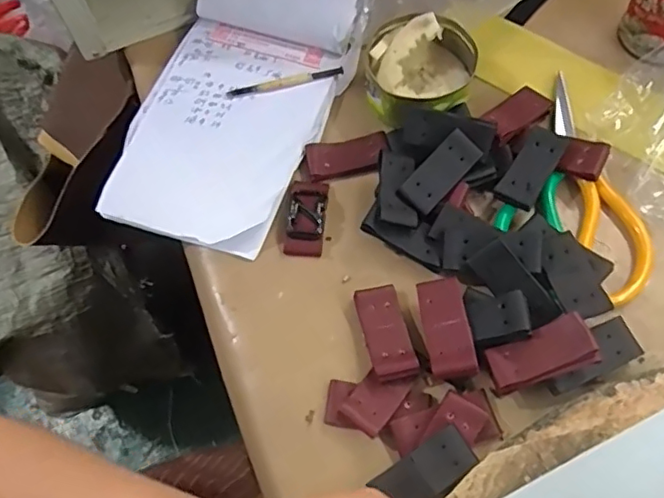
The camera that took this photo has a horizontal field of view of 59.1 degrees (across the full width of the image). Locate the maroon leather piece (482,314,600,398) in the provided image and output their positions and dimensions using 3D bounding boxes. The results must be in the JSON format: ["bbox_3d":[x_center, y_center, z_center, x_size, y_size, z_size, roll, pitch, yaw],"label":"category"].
[{"bbox_3d":[0.122,0.062,0.345,0.060,0.008,0.031,-25,49,13],"label":"maroon leather piece"}]

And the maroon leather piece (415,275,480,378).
[{"bbox_3d":[0.070,0.049,0.362,0.029,0.014,0.063,-9,64,-1],"label":"maroon leather piece"}]

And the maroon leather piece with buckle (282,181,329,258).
[{"bbox_3d":[-0.018,-0.023,0.421,0.028,0.011,0.059,6,64,6],"label":"maroon leather piece with buckle"}]

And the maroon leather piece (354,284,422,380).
[{"bbox_3d":[0.035,0.053,0.375,0.028,0.015,0.062,-14,64,-3],"label":"maroon leather piece"}]

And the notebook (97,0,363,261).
[{"bbox_3d":[-0.078,-0.118,0.455,0.137,0.034,0.236,17,66,11],"label":"notebook"}]

